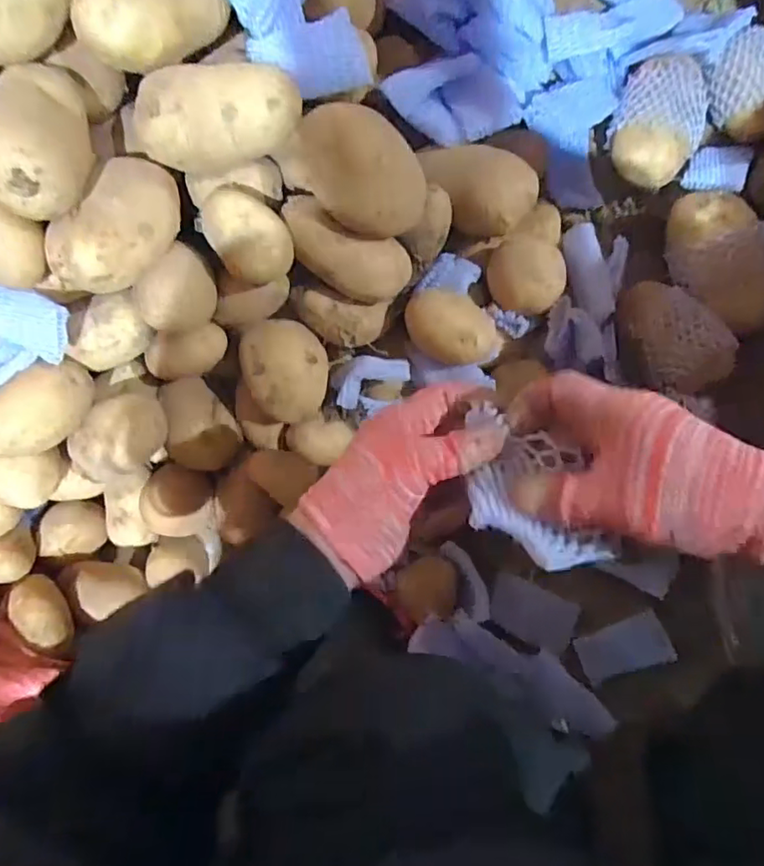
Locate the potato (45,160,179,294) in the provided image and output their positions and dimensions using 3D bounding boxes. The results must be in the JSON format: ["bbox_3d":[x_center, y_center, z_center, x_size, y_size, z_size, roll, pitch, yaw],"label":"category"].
[{"bbox_3d":[-0.218,-0.171,0.486,0.059,0.060,0.123,33,88,8],"label":"potato"}]

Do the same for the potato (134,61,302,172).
[{"bbox_3d":[-0.140,-0.262,0.483,0.142,0.057,0.065,-9,83,5],"label":"potato"}]

